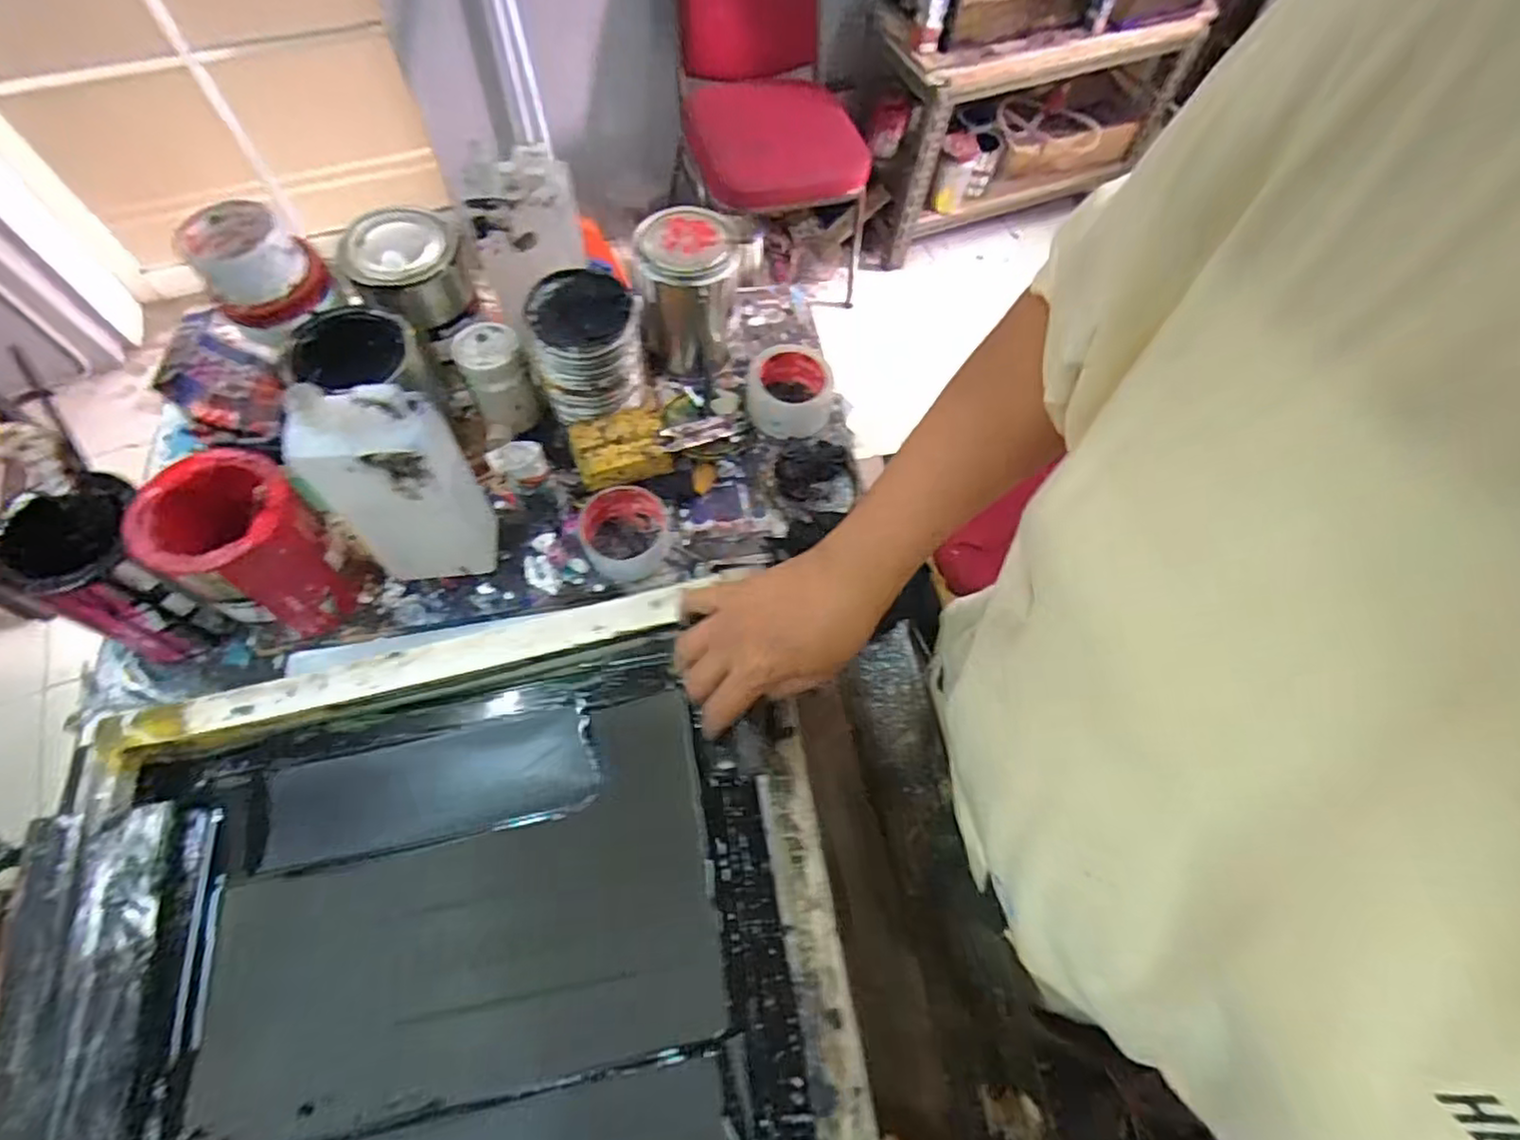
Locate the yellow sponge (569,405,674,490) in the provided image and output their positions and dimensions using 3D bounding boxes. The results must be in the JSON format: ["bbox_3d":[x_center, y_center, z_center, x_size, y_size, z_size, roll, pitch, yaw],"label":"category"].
[{"bbox_3d":[-0.144,-0.128,0.697,0.094,0.022,0.077,-17,64,-10],"label":"yellow sponge"}]

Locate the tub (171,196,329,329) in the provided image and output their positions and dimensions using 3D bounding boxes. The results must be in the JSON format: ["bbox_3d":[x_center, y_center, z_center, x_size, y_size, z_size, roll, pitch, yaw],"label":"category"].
[{"bbox_3d":[-0.453,-0.278,0.608,0.097,0.052,0.101,-36,68,-18],"label":"tub"}]

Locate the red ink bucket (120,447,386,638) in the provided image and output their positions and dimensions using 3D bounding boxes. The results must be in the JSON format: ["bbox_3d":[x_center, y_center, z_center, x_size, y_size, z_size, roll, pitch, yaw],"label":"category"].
[{"bbox_3d":[-0.424,-0.015,0.578,0.109,0.146,0.106,1,62,-1],"label":"red ink bucket"}]

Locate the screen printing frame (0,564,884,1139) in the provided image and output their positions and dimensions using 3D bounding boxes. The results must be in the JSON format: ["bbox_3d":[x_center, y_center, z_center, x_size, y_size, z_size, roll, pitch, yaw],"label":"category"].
[{"bbox_3d":[-0.222,0.270,0.456,0.541,0.077,0.444,-11,63,0],"label":"screen printing frame"}]

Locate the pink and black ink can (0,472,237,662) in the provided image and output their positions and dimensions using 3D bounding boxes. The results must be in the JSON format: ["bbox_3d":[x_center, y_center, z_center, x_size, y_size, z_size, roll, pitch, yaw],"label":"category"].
[{"bbox_3d":[-0.536,0.003,0.573,0.093,0.151,0.102,-20,64,-12],"label":"pink and black ink can"}]

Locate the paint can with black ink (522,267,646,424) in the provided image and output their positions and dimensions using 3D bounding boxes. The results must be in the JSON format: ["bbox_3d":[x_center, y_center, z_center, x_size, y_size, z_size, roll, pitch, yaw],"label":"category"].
[{"bbox_3d":[-0.171,-0.222,0.683,0.108,0.111,0.100,-10,63,-7],"label":"paint can with black ink"}]

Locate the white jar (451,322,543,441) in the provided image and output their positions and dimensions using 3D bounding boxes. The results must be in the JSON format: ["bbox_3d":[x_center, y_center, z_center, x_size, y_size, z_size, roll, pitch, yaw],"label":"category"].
[{"bbox_3d":[-0.265,-0.192,0.690,0.064,0.084,0.079,-18,64,-10],"label":"white jar"}]

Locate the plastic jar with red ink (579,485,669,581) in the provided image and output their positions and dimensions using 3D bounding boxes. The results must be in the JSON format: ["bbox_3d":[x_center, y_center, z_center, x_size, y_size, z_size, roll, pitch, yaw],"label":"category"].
[{"bbox_3d":[-0.132,-0.036,0.669,0.076,0.060,0.084,12,62,5],"label":"plastic jar with red ink"}]

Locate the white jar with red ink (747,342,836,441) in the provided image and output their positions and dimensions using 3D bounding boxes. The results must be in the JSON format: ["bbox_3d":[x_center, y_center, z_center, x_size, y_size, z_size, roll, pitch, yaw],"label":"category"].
[{"bbox_3d":[0.034,-0.202,0.765,0.095,0.047,0.098,1,62,-1],"label":"white jar with red ink"}]

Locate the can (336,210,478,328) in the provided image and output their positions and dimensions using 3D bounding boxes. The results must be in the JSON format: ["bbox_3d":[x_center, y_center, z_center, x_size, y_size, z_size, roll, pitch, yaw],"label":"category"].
[{"bbox_3d":[-0.348,-0.297,0.671,0.108,0.070,0.106,-24,65,-13],"label":"can"}]

